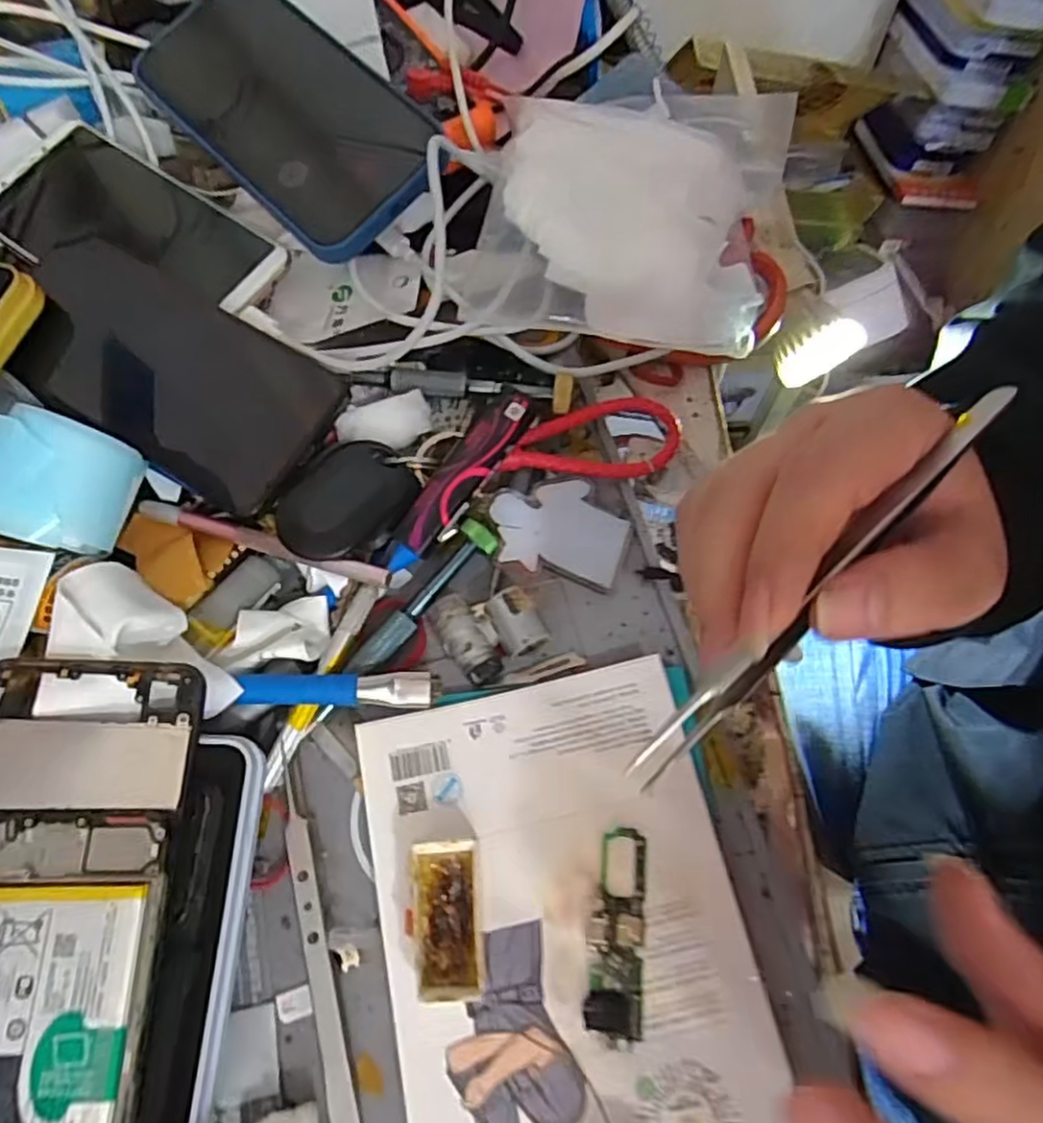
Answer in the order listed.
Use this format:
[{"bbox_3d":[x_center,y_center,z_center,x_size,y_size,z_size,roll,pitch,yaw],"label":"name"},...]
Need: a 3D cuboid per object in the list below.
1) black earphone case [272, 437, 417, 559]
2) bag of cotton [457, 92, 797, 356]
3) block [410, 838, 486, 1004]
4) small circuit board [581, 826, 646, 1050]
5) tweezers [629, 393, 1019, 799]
[{"bbox_3d":[-0.073,-0.024,0.289,0.041,0.015,0.056,37,73,17],"label":"black earphone case"},{"bbox_3d":[0.055,-0.182,0.340,0.139,0.038,0.172,12,68,8],"label":"bag of cotton"},{"bbox_3d":[-0.025,0.118,0.234,0.022,0.018,0.046,-6,66,0],"label":"block"},{"bbox_3d":[0.032,0.124,0.236,0.018,0.004,0.063,4,67,4],"label":"small circuit board"},{"bbox_3d":[0.083,0.003,0.186,0.150,0.013,0.009,-43,71,-13],"label":"tweezers"}]

